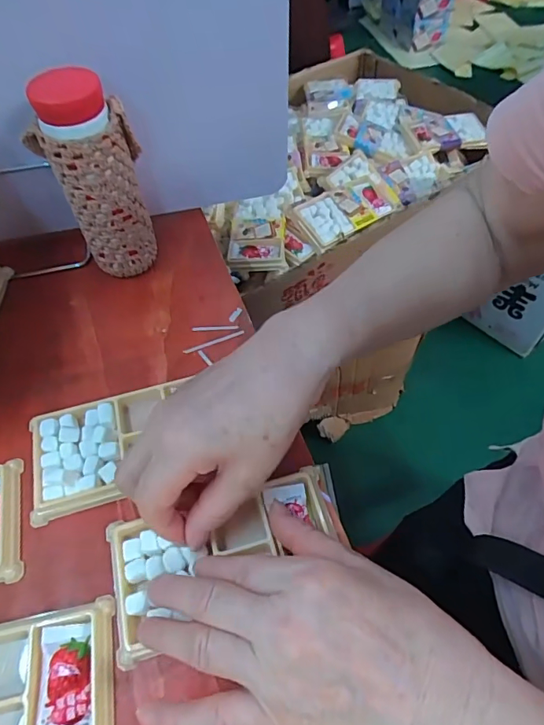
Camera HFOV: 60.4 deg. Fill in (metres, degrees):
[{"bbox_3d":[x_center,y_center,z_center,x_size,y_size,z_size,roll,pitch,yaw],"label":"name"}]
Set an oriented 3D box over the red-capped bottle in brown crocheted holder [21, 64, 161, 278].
[{"bbox_3d":[-0.136,-0.139,0.374,0.052,0.157,0.065,32,63,21],"label":"red-capped bottle in brown crocheted holder"}]

